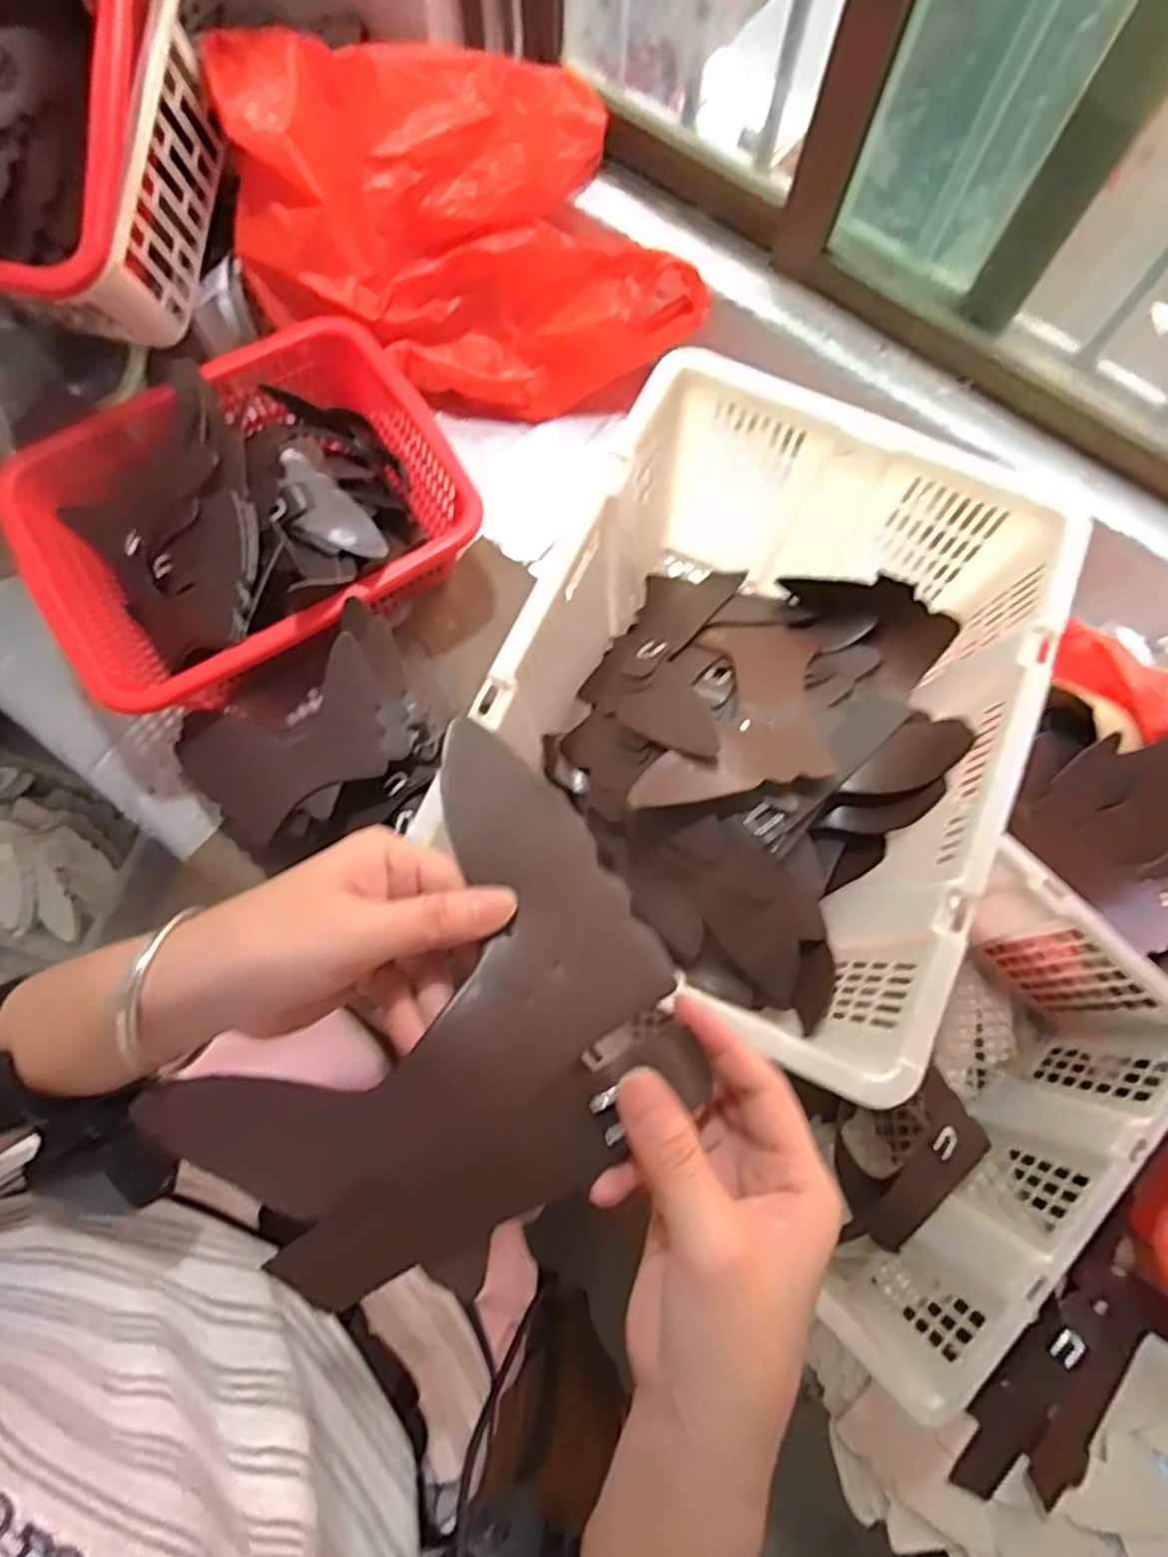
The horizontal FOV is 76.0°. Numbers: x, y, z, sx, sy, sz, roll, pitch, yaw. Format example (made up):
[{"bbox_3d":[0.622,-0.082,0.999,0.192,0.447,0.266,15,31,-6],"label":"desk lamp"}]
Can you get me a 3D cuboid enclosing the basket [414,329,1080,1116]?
[{"bbox_3d":[0.112,-0.040,0.509,0.295,0.169,0.365,29,75,6],"label":"basket"}]

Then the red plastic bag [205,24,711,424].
[{"bbox_3d":[-0.110,-0.578,0.786,0.452,0.240,0.243,1,74,-1],"label":"red plastic bag"}]

